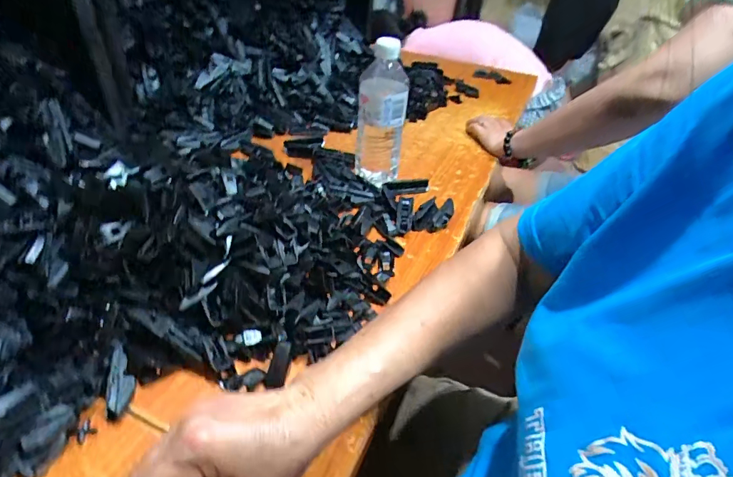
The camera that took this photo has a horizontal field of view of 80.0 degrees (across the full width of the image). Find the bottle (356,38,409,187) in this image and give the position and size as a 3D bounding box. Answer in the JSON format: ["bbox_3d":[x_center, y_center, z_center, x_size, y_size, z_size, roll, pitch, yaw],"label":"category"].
[{"bbox_3d":[0.022,-0.177,0.635,0.068,0.195,0.066,6,38,0],"label":"bottle"}]

